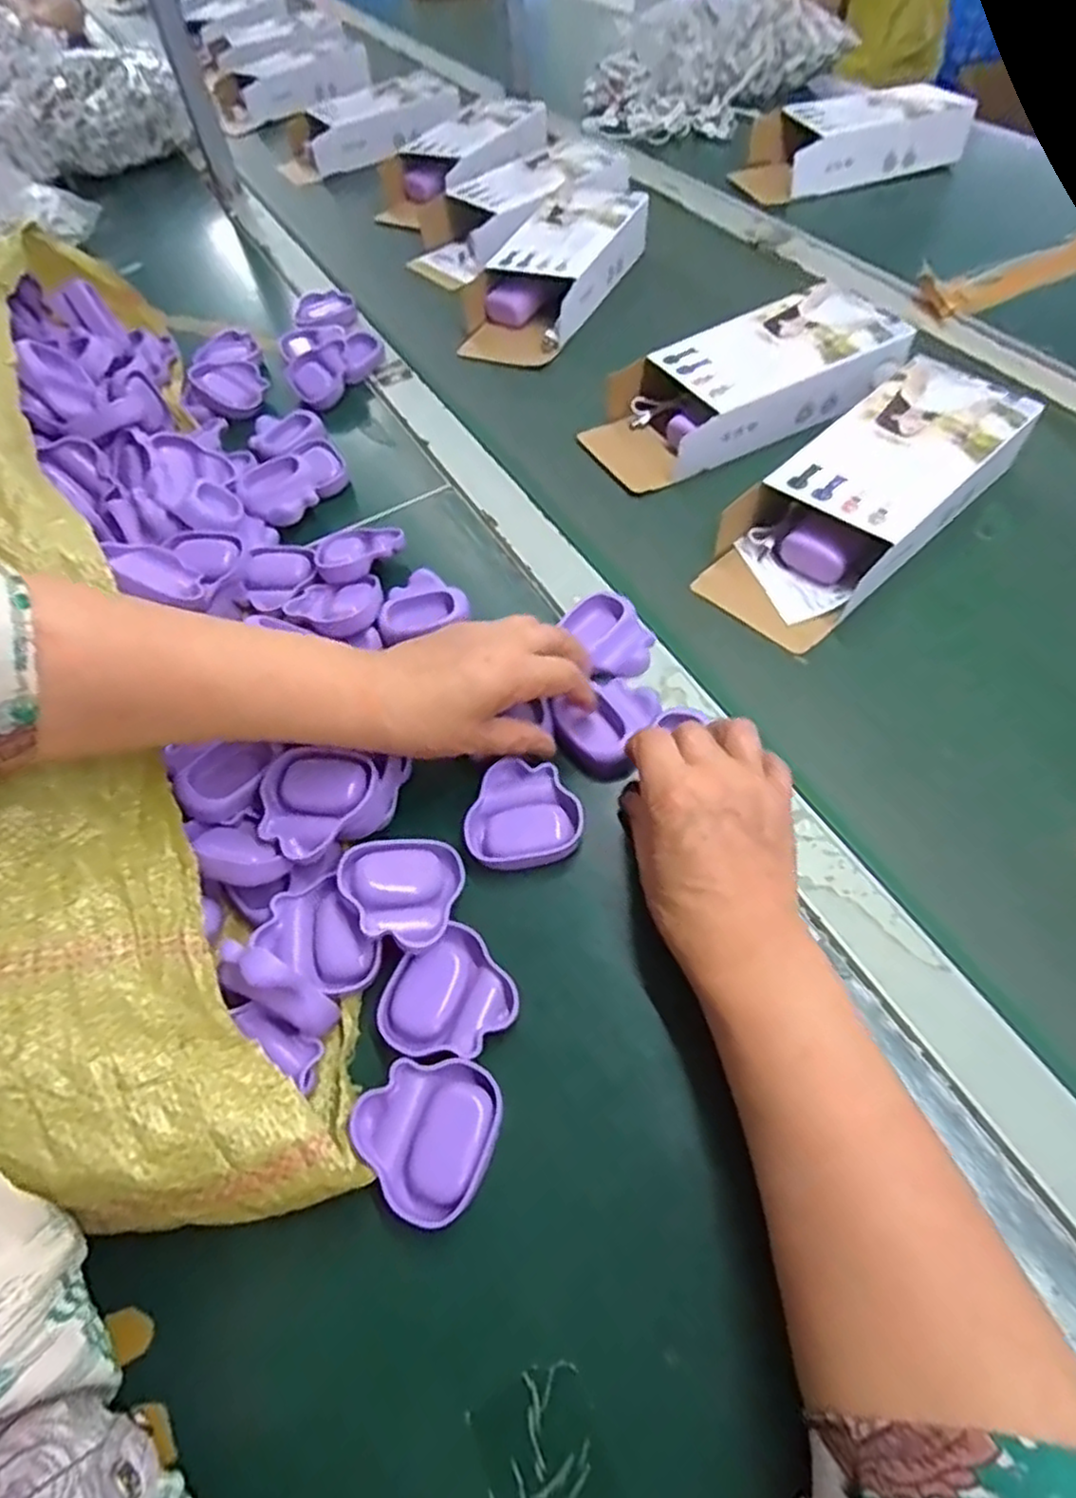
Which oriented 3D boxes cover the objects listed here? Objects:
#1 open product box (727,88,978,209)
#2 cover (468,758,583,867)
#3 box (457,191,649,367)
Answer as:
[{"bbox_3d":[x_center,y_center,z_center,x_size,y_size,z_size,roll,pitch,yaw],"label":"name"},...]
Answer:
[{"bbox_3d":[0.348,-0.668,0.787,0.246,0.065,0.110,-4,57,10],"label":"open product box"},{"bbox_3d":[-0.009,0.034,0.398,0.061,0.018,0.063,-10,57,-1],"label":"cover"},{"bbox_3d":[0.010,-0.477,0.711,0.121,0.070,0.230,20,61,17],"label":"box"}]

